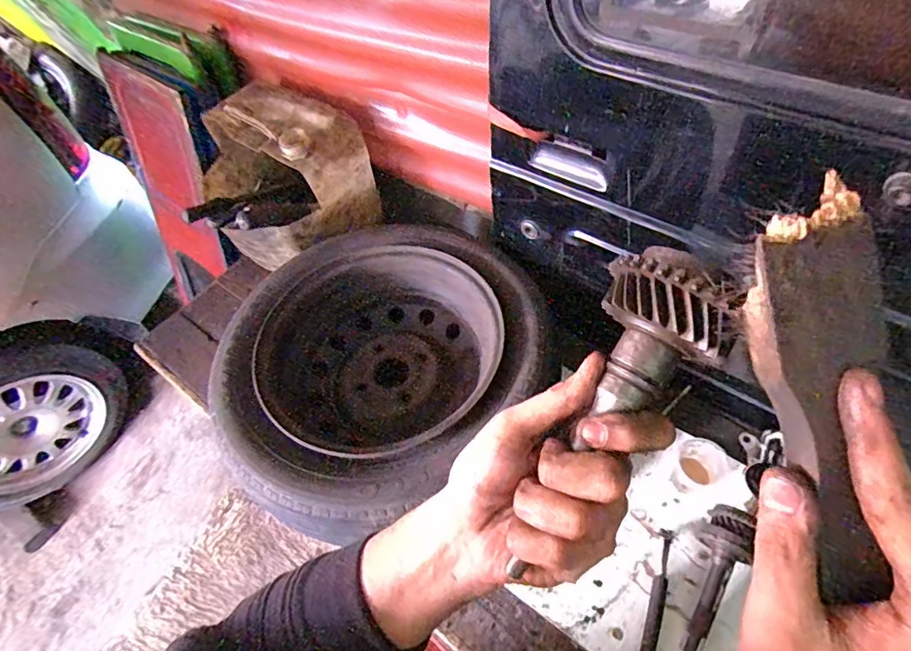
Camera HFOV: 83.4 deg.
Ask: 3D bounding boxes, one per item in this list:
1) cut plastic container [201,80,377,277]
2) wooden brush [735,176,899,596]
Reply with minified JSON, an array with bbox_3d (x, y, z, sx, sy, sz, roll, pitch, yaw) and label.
[{"bbox_3d":[-0.351,-0.287,1.003,0.291,0.219,0.263,26,59,21],"label":"cut plastic container"},{"bbox_3d":[0.135,0.027,0.190,0.043,0.019,0.148,-10,96,-4],"label":"wooden brush"}]

